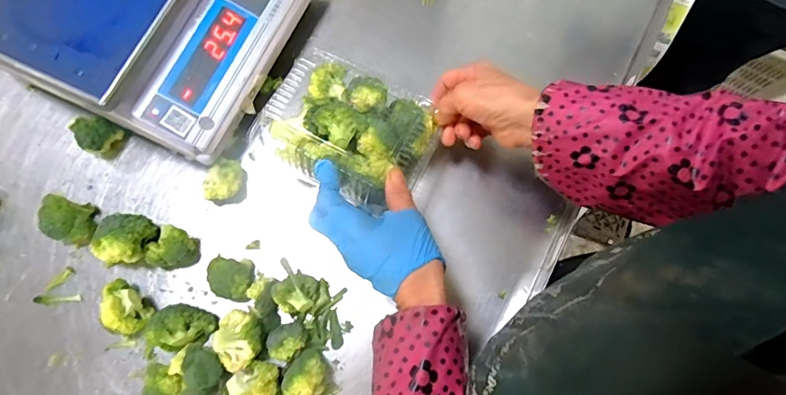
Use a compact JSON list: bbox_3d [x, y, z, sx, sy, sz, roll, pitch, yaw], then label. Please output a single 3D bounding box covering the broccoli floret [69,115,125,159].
[{"bbox_3d":[-0.350,-0.072,0.557,0.048,0.037,0.040,18,75,5],"label":"broccoli floret"}]

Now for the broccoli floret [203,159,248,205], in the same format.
[{"bbox_3d":[-0.191,-0.018,0.540,0.039,0.037,0.050,1,74,0],"label":"broccoli floret"}]

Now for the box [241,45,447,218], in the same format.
[{"bbox_3d":[-0.051,-0.078,0.489,0.183,0.056,0.137,28,76,8],"label":"box"}]

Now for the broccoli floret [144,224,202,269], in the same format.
[{"bbox_3d":[-0.241,0.055,0.515,0.046,0.044,0.045,0,74,0],"label":"broccoli floret"}]

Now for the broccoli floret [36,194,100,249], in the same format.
[{"bbox_3d":[-0.364,0.025,0.527,0.058,0.045,0.051,19,75,5],"label":"broccoli floret"}]

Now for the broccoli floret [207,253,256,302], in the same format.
[{"bbox_3d":[-0.174,0.087,0.508,0.046,0.048,0.048,0,74,0],"label":"broccoli floret"}]

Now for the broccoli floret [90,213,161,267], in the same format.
[{"bbox_3d":[-0.289,0.047,0.514,0.057,0.055,0.053,0,74,0],"label":"broccoli floret"}]

